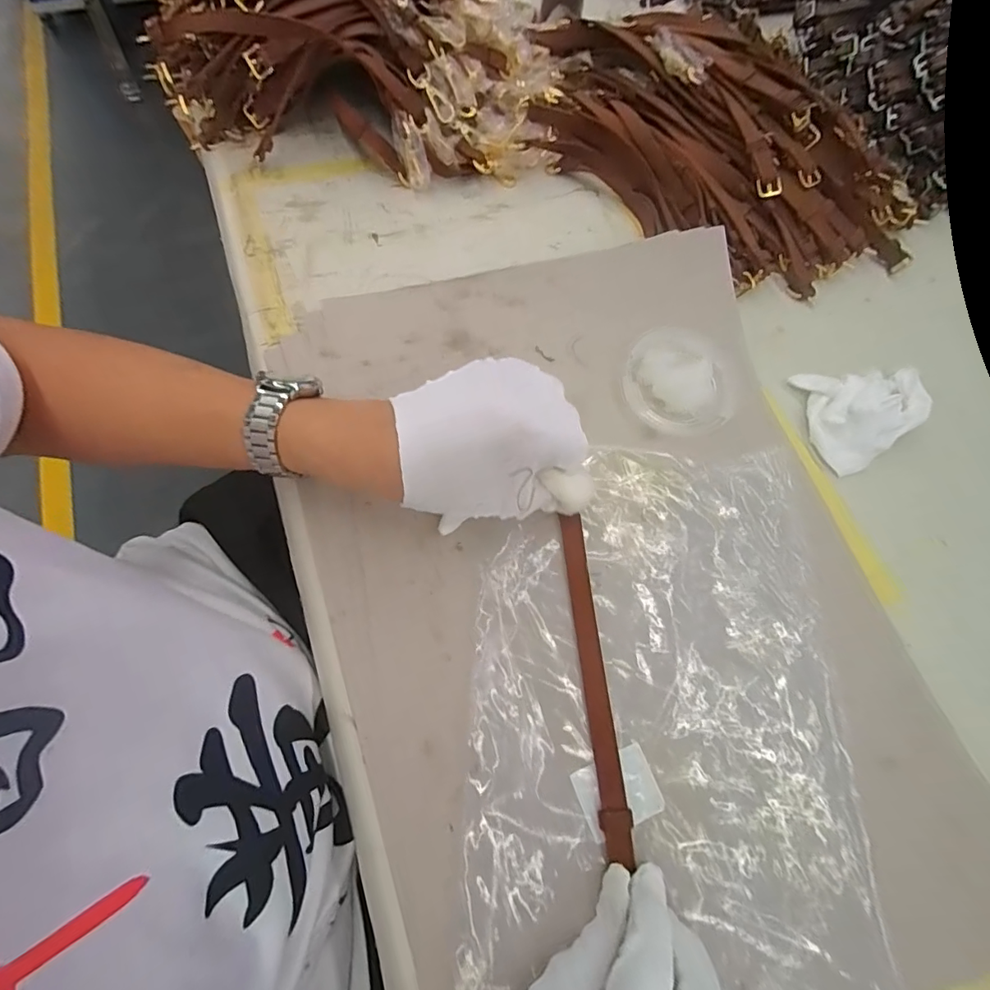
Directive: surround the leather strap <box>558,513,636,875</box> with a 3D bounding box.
[{"bbox_3d":[0.067,0.117,0.338,0.017,0.009,0.216,-3,65,-5],"label":"leather strap"}]

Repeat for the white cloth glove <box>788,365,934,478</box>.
[{"bbox_3d":[0.321,-0.069,0.424,0.099,0.027,0.091,-5,67,-4],"label":"white cloth glove"}]

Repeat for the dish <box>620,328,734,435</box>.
[{"bbox_3d":[0.160,-0.101,0.432,0.092,0.015,0.095,1,67,-2],"label":"dish"}]

